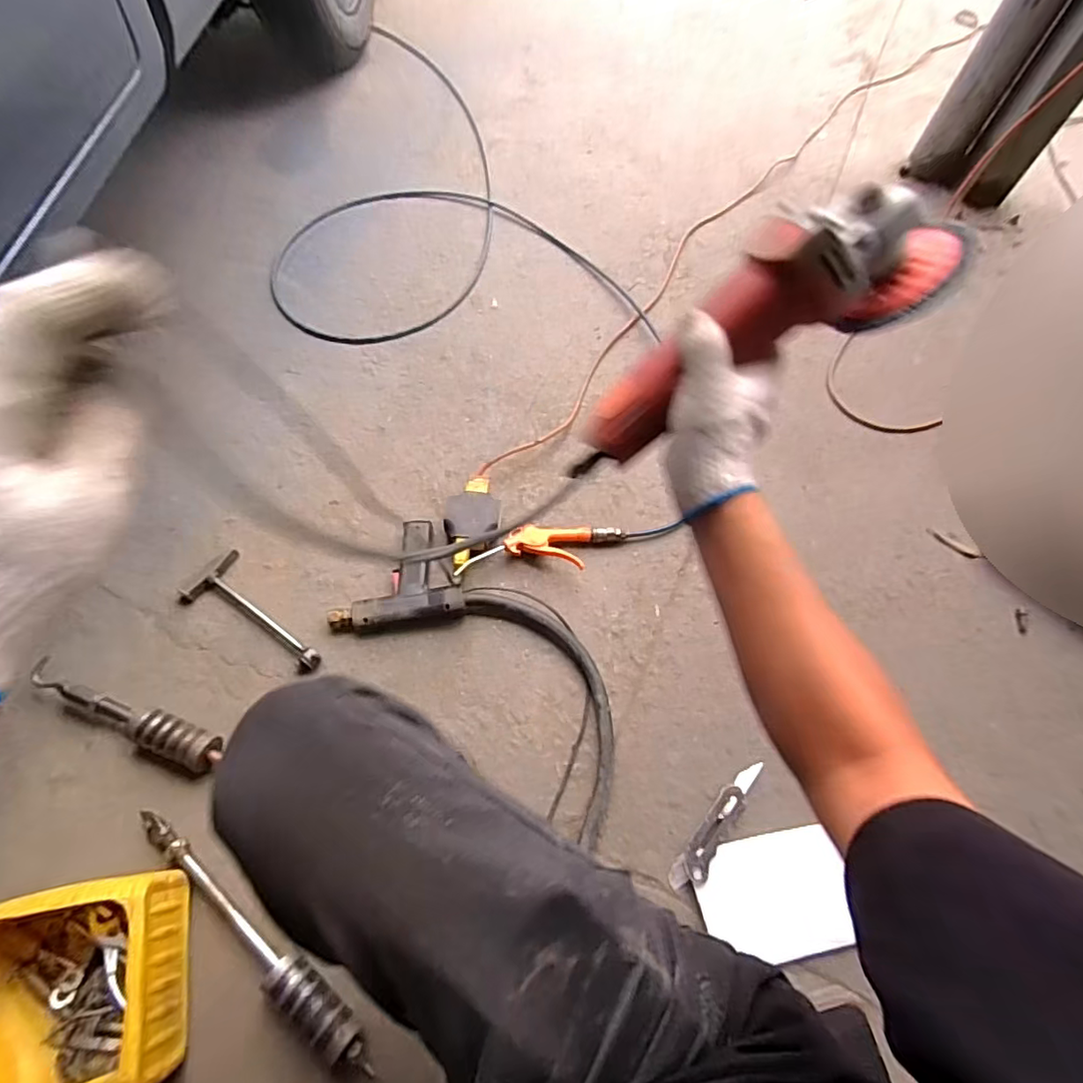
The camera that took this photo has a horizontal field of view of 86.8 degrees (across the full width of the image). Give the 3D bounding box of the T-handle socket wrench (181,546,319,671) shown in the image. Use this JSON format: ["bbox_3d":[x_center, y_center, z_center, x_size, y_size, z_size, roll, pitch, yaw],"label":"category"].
[{"bbox_3d":[-0.421,0.108,0.846,0.243,0.028,0.099,34,67,13],"label":"T-handle socket wrench"}]

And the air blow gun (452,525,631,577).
[{"bbox_3d":[0.005,0.014,0.901,0.269,0.049,0.100,-1,64,-4],"label":"air blow gun"}]

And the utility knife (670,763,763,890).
[{"bbox_3d":[0.235,0.372,0.758,0.036,0.024,0.192,37,67,14],"label":"utility knife"}]

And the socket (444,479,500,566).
[{"bbox_3d":[-0.109,-0.031,0.906,0.087,0.066,0.164,4,63,-2],"label":"socket"}]

